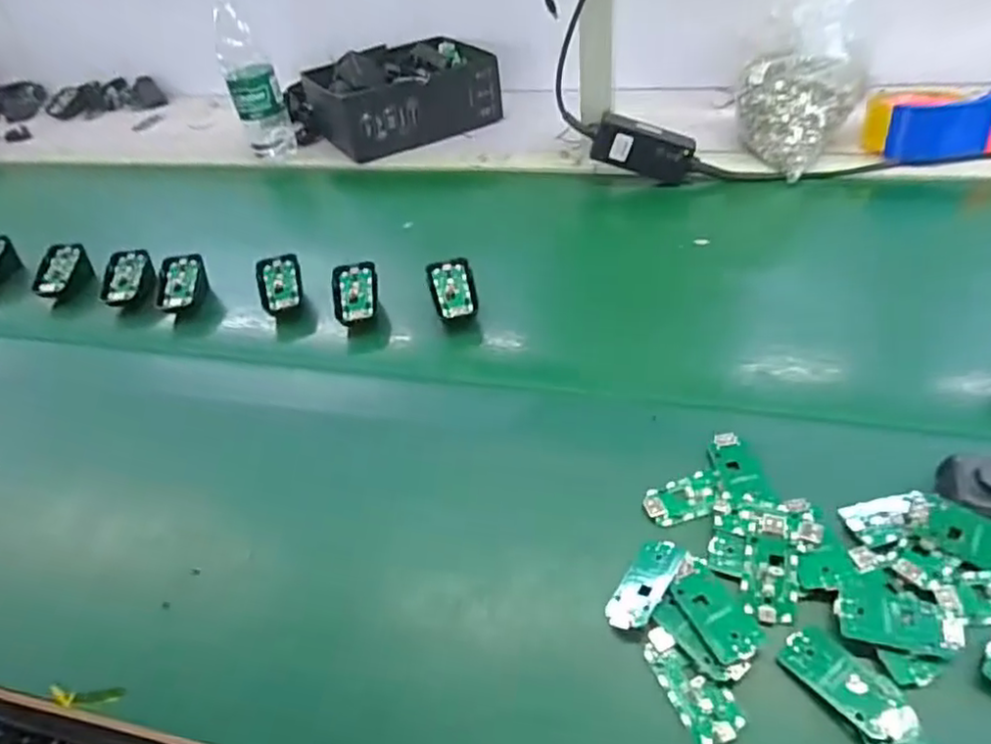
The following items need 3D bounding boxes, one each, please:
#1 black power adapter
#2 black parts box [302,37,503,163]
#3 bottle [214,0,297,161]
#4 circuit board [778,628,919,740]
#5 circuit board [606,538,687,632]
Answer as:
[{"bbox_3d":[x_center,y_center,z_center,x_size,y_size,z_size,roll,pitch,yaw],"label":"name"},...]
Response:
[{"bbox_3d":[0.173,-0.258,0.750,0.125,0.049,0.033,17,45,-2],"label":"black power adapter"},{"bbox_3d":[-0.132,-0.416,0.952,0.250,0.092,0.184,-26,46,-19],"label":"black parts box"},{"bbox_3d":[-0.332,-0.401,0.878,0.065,0.215,0.062,-17,43,-10],"label":"bottle"},{"bbox_3d":[0.191,0.168,0.350,0.032,0.006,0.066,-30,47,-23],"label":"circuit board"},{"bbox_3d":[0.092,0.131,0.399,0.028,0.005,0.063,13,51,44],"label":"circuit board"}]

